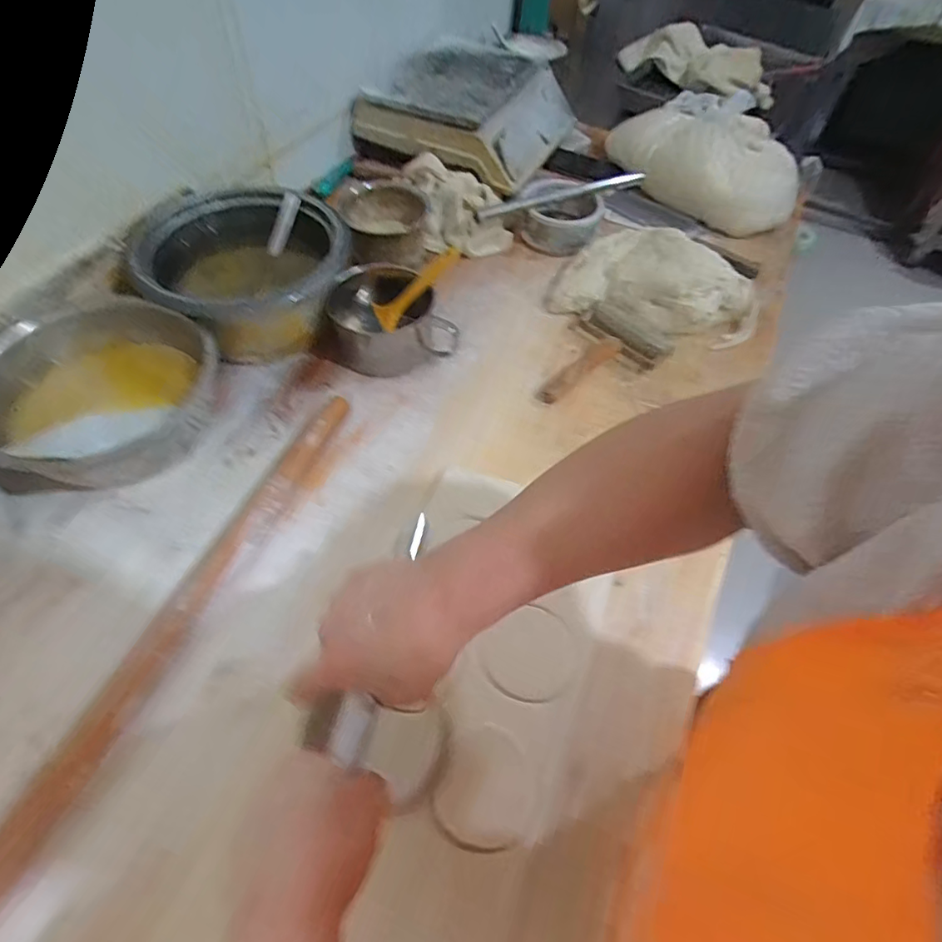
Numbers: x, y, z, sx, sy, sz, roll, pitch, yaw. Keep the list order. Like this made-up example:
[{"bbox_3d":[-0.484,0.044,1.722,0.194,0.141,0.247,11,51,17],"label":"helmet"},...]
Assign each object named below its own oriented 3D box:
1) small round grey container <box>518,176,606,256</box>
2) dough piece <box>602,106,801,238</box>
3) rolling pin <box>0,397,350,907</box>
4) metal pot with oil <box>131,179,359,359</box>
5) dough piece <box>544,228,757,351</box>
[{"bbox_3d":[0.146,-0.425,0.893,0.135,0.071,0.130,2,55,-3],"label":"small round grey container"},{"bbox_3d":[0.413,-0.547,0.975,0.348,0.112,0.173,24,57,13],"label":"dough piece"},{"bbox_3d":[-0.285,0.173,0.479,0.034,0.030,0.667,20,56,10],"label":"rolling pin"},{"bbox_3d":[-0.290,-0.247,0.715,0.252,0.137,0.216,-31,63,-23],"label":"metal pot with oil"},{"bbox_3d":[0.279,-0.272,0.800,0.281,0.103,0.202,32,59,17],"label":"dough piece"}]

